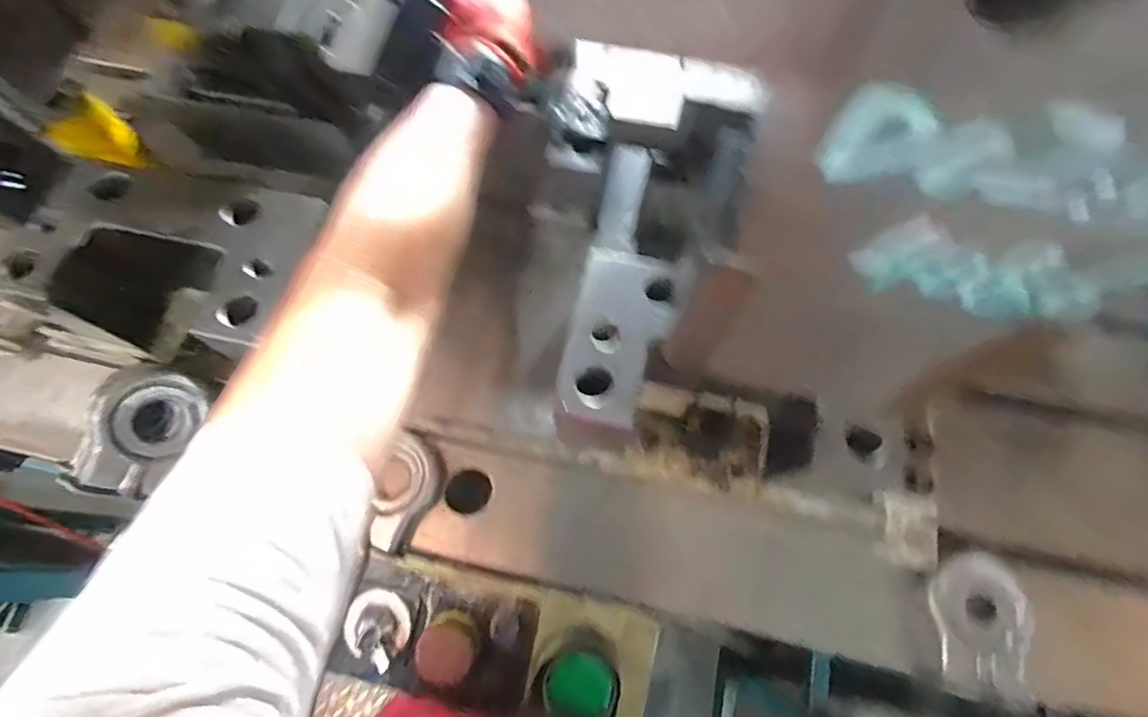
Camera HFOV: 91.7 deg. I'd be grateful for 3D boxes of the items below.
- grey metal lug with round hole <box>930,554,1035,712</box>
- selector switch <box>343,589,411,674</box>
[{"bbox_3d":[0.397,0.256,0.531,0.091,0.024,0.126,7,69,4],"label":"grey metal lug with round hole"},{"bbox_3d":[-0.197,0.268,0.555,0.061,0.027,0.062,18,70,8],"label":"selector switch"}]

